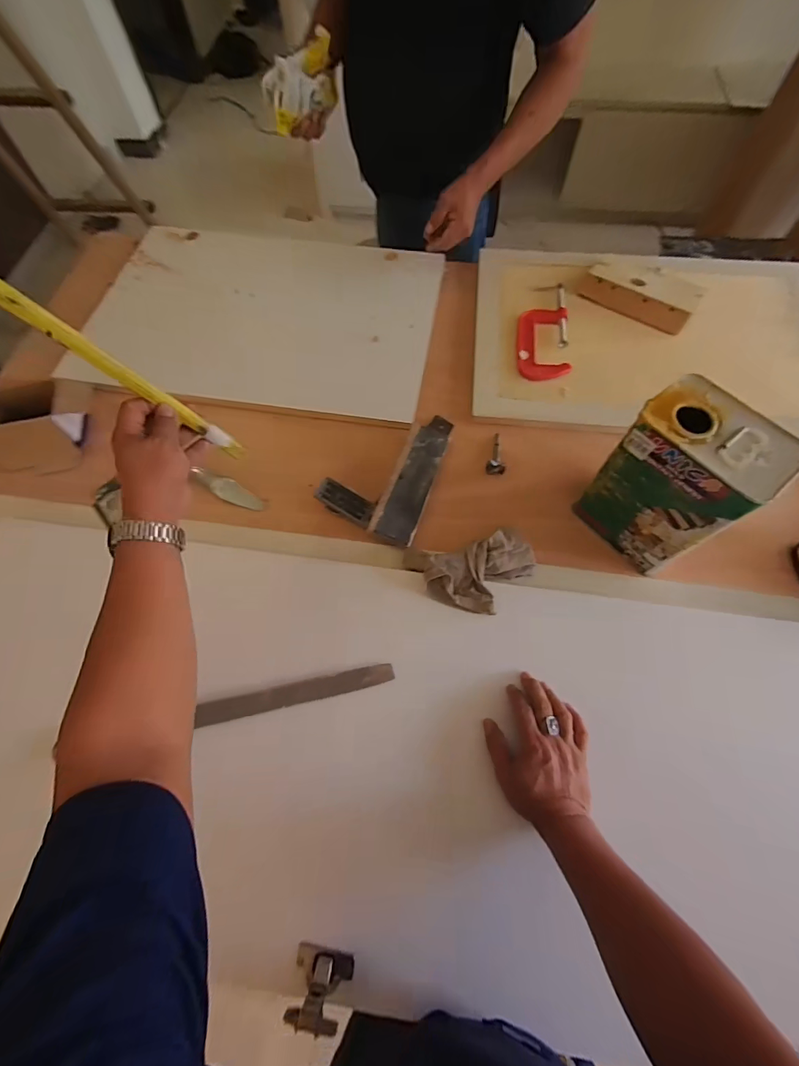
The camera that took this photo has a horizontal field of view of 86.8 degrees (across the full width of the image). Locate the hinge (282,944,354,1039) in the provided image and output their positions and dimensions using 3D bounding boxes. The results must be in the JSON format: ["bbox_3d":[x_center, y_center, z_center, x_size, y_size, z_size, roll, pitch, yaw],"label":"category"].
[{"bbox_3d":[-0.079,0.452,0.418,0.058,0.066,0.044,6,66,3],"label":"hinge"}]

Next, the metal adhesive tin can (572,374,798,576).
[{"bbox_3d":[0.355,-0.063,0.554,0.106,0.211,0.157,-35,70,-14],"label":"metal adhesive tin can"}]

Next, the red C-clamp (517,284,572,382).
[{"bbox_3d":[0.272,-0.388,0.800,0.094,0.019,0.244,6,66,3],"label":"red C-clamp"}]

